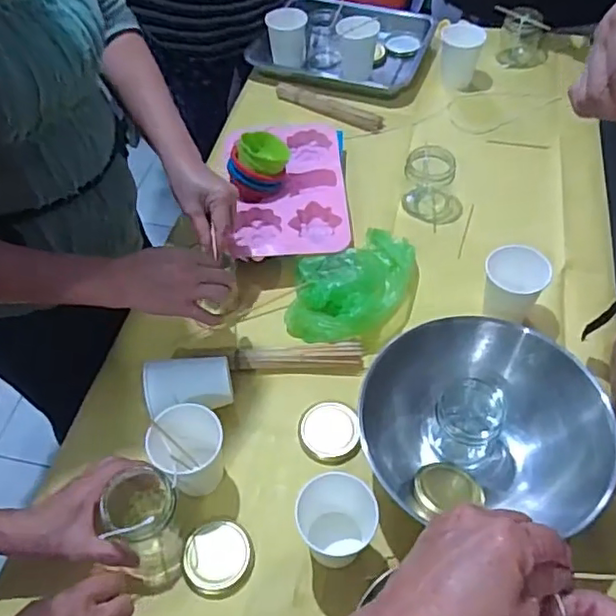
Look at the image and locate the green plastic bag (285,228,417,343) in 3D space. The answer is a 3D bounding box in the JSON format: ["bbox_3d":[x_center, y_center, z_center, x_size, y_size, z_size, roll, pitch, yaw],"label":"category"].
[{"bbox_3d":[0.056,-0.029,0.768,0.188,0.045,0.131,-37,57,-22],"label":"green plastic bag"}]

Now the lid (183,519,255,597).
[{"bbox_3d":[-0.088,0.247,0.600,0.066,0.015,0.068,-3,51,4],"label":"lid"}]

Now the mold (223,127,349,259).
[{"bbox_3d":[-0.029,-0.166,0.838,0.159,0.038,0.230,-7,51,1],"label":"mold"}]

